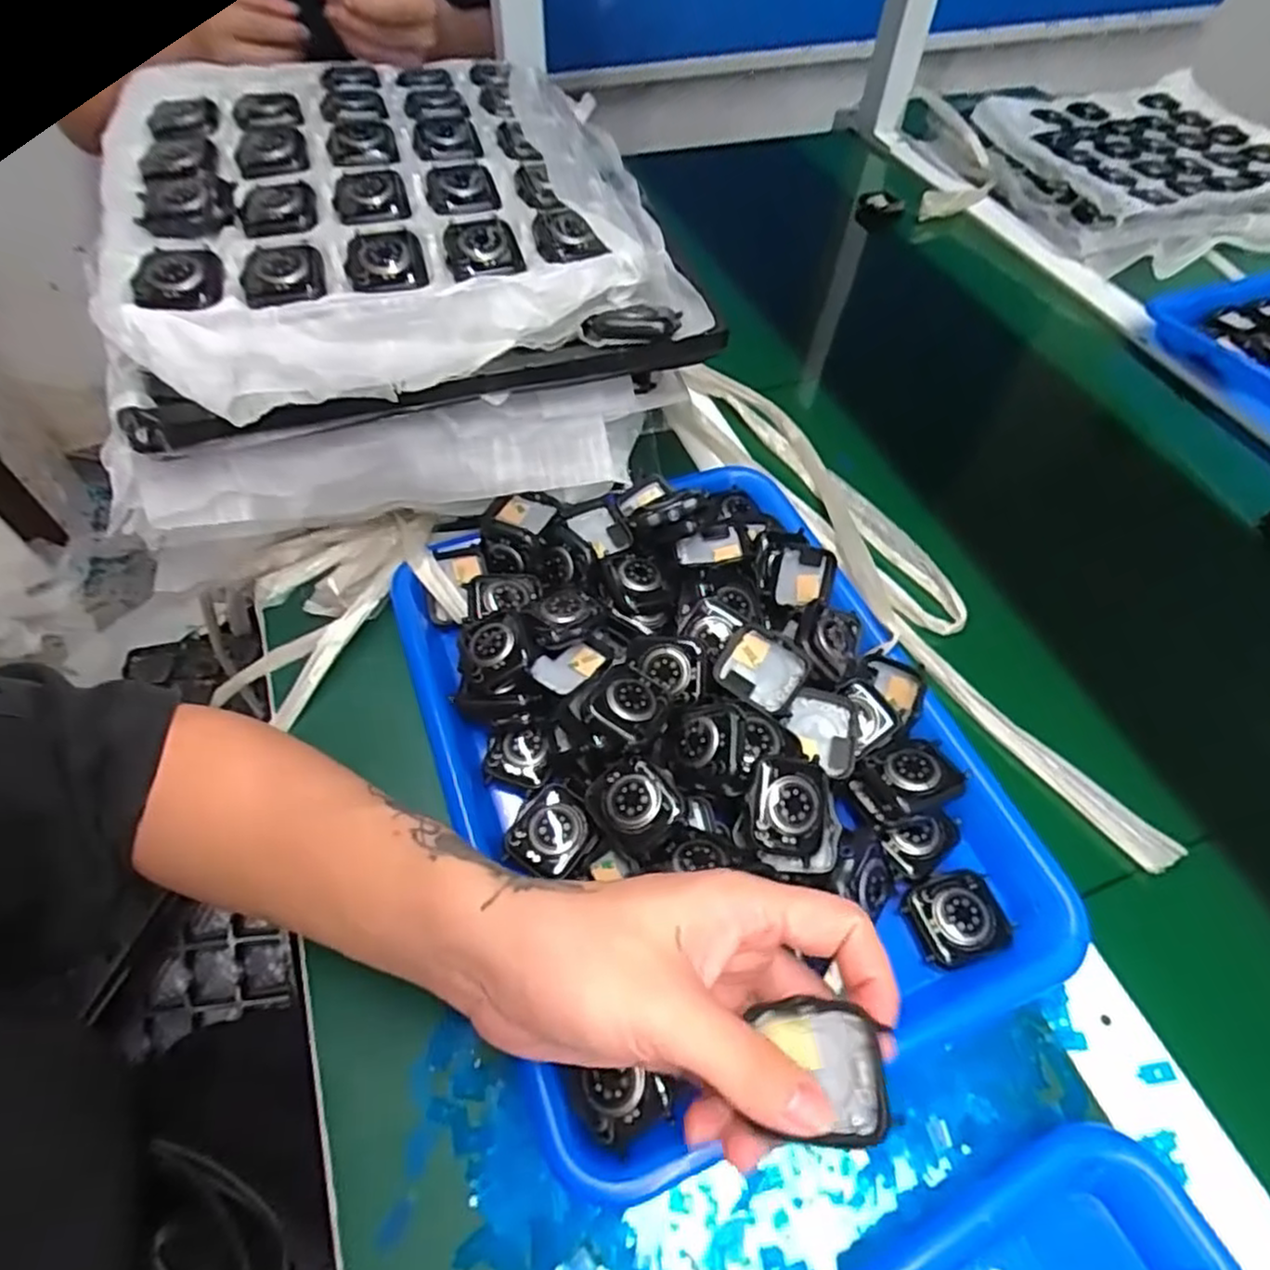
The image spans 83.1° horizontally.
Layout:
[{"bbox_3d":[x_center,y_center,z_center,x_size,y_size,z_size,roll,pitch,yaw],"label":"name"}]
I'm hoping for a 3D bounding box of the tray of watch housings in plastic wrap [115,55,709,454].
[{"bbox_3d":[-0.148,-0.265,0.451,0.301,0.066,0.341,-14,56,-11],"label":"tray of watch housings in plastic wrap"}]

